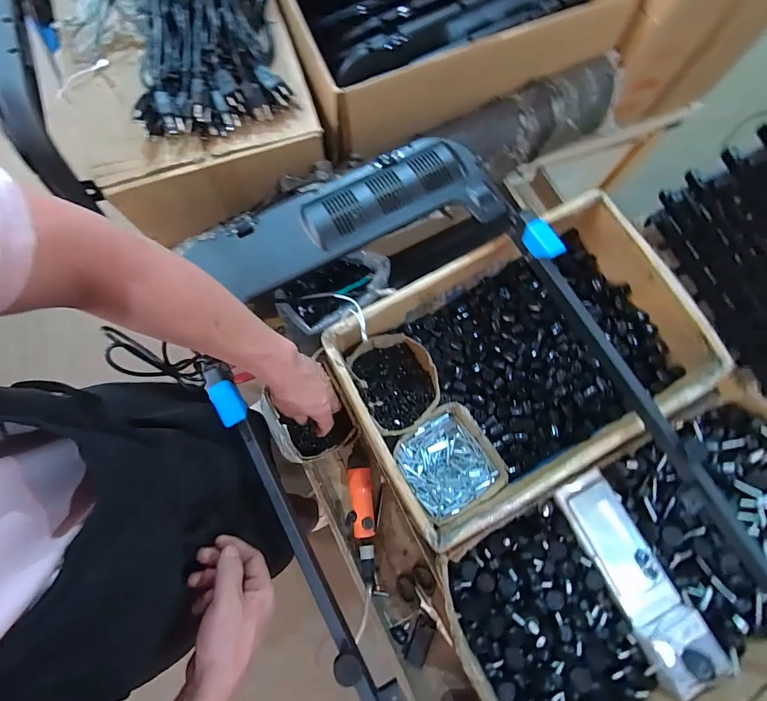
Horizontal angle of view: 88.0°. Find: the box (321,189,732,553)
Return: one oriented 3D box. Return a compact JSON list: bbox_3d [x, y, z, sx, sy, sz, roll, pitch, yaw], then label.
[{"bbox_3d":[0.218,0.027,0.660,0.523,0.169,0.359,-27,77,-8],"label":"box"}]

